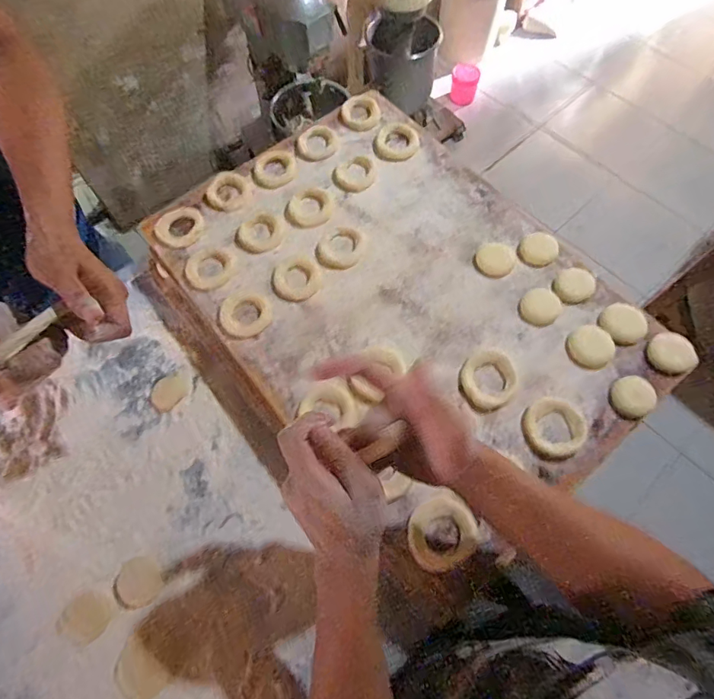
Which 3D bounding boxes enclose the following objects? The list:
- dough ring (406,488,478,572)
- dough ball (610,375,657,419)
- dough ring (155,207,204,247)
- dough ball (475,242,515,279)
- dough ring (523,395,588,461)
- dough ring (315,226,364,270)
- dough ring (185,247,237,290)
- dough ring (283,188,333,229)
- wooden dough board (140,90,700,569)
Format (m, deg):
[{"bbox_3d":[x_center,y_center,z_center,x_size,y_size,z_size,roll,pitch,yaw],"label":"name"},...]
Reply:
[{"bbox_3d":[0.087,0.189,0.475,0.070,0.012,0.065,0,66,1],"label":"dough ring"},{"bbox_3d":[0.317,0.055,0.528,0.048,0.021,0.044,0,66,1],"label":"dough ball"},{"bbox_3d":[-0.245,-0.170,0.637,0.065,0.008,0.067,0,66,1],"label":"dough ring"},{"bbox_3d":[0.181,-0.118,0.603,0.050,0.008,0.052,0,66,1],"label":"dough ball"},{"bbox_3d":[0.222,0.087,0.515,0.065,0.014,0.066,0,66,1],"label":"dough ring"},{"bbox_3d":[-0.023,-0.137,0.619,0.063,0.012,0.064,0,66,1],"label":"dough ring"},{"bbox_3d":[-0.194,-0.108,0.612,0.066,0.007,0.060,0,66,1],"label":"dough ring"},{"bbox_3d":[-0.068,-0.198,0.645,0.066,0.010,0.065,0,66,1],"label":"dough ring"},{"bbox_3d":[0.052,-0.081,0.593,0.416,0.059,0.599,-38,71,-14],"label":"wooden dough board"}]

